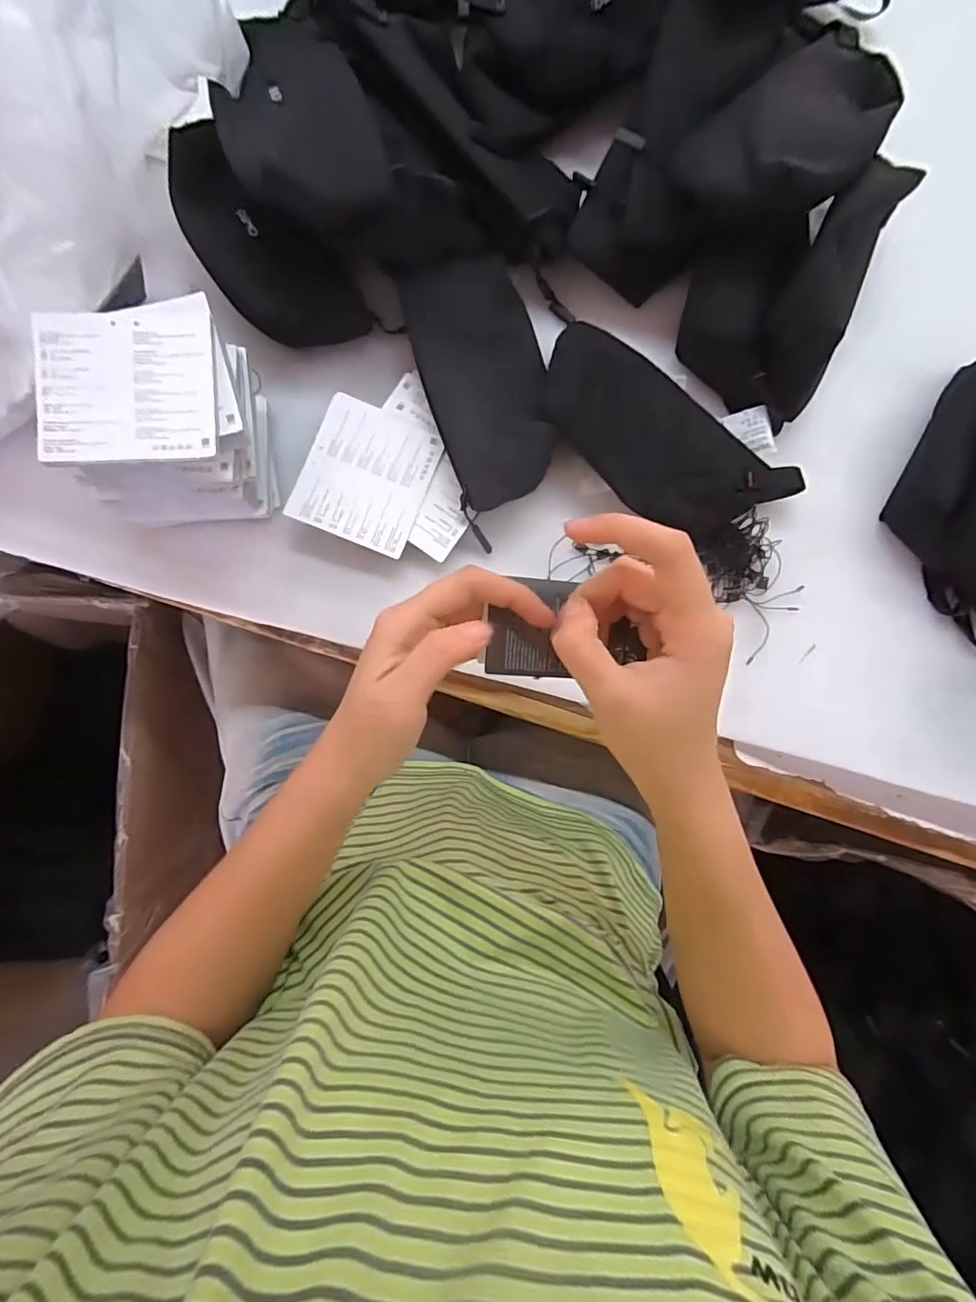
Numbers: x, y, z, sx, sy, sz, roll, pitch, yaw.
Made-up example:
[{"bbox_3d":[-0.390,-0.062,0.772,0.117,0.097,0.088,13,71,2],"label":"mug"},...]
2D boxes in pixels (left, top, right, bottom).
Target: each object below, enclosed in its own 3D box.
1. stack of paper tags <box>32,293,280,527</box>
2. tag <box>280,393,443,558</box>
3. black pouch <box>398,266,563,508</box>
[{"bbox_3d":[-0.211,-0.151,0.368,0.111,0.102,0.112,-9,88,-3],"label":"stack of paper tags"},{"bbox_3d":[-0.088,-0.129,0.400,0.087,0.004,0.099,21,84,-6],"label":"tag"},{"bbox_3d":[0.001,-0.198,0.411,0.092,0.040,0.178,-17,88,-4],"label":"black pouch"}]

